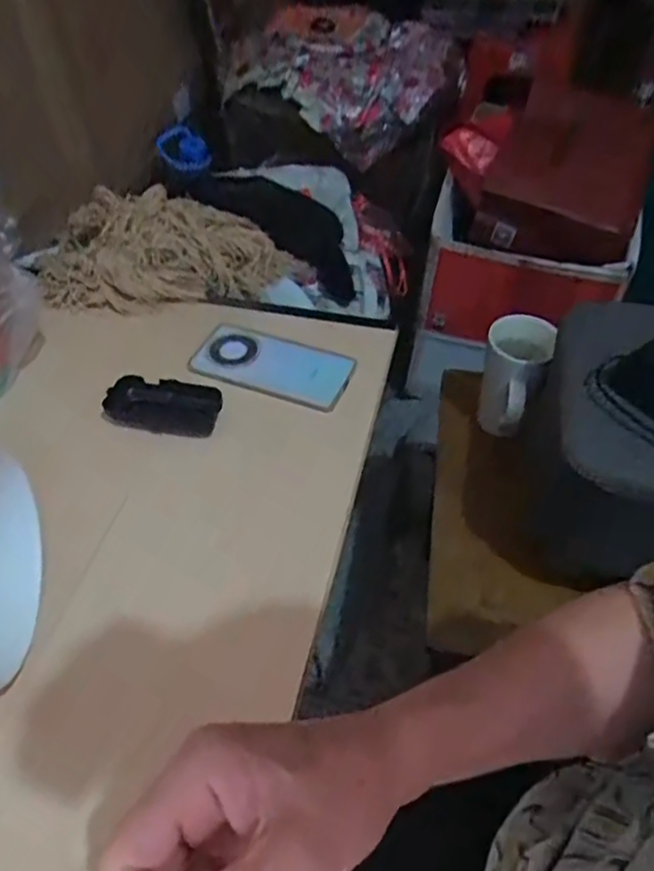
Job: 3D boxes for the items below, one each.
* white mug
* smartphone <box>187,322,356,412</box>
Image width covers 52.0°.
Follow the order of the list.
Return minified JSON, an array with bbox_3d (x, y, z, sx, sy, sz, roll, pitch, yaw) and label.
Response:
[{"bbox_3d":[0.236,-0.072,0.859,0.080,0.132,0.090,16,50,14],"label":"white mug"},{"bbox_3d":[-0.057,-0.077,0.711,0.163,0.013,0.078,16,58,8],"label":"smartphone"}]

